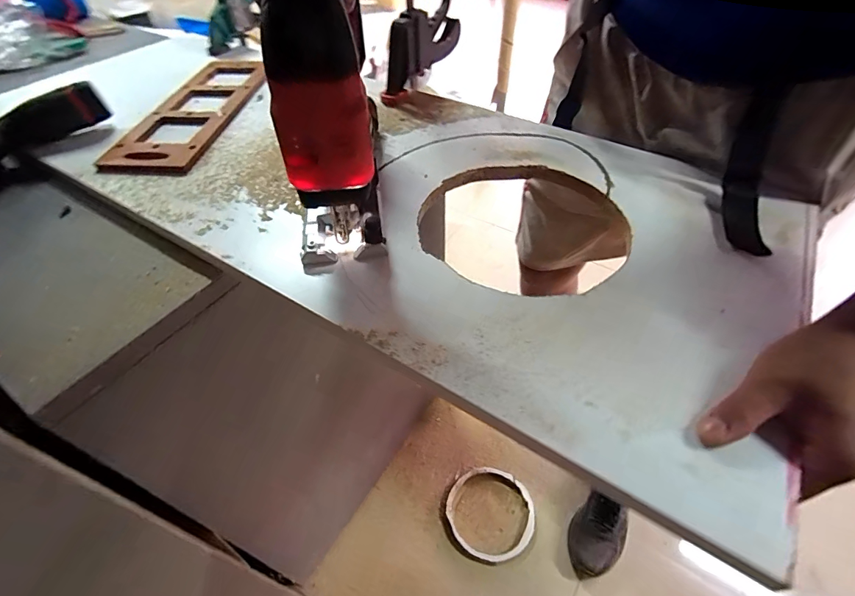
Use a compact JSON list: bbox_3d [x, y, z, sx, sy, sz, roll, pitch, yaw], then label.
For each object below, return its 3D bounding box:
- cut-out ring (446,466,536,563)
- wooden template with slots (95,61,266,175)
[{"bbox_3d":[0.146,0.491,0.970,0.200,0.009,0.195,-1,48,1],"label":"cut-out ring"},{"bbox_3d":[-0.316,-0.266,0.576,0.114,0.011,0.313,3,49,6],"label":"wooden template with slots"}]

